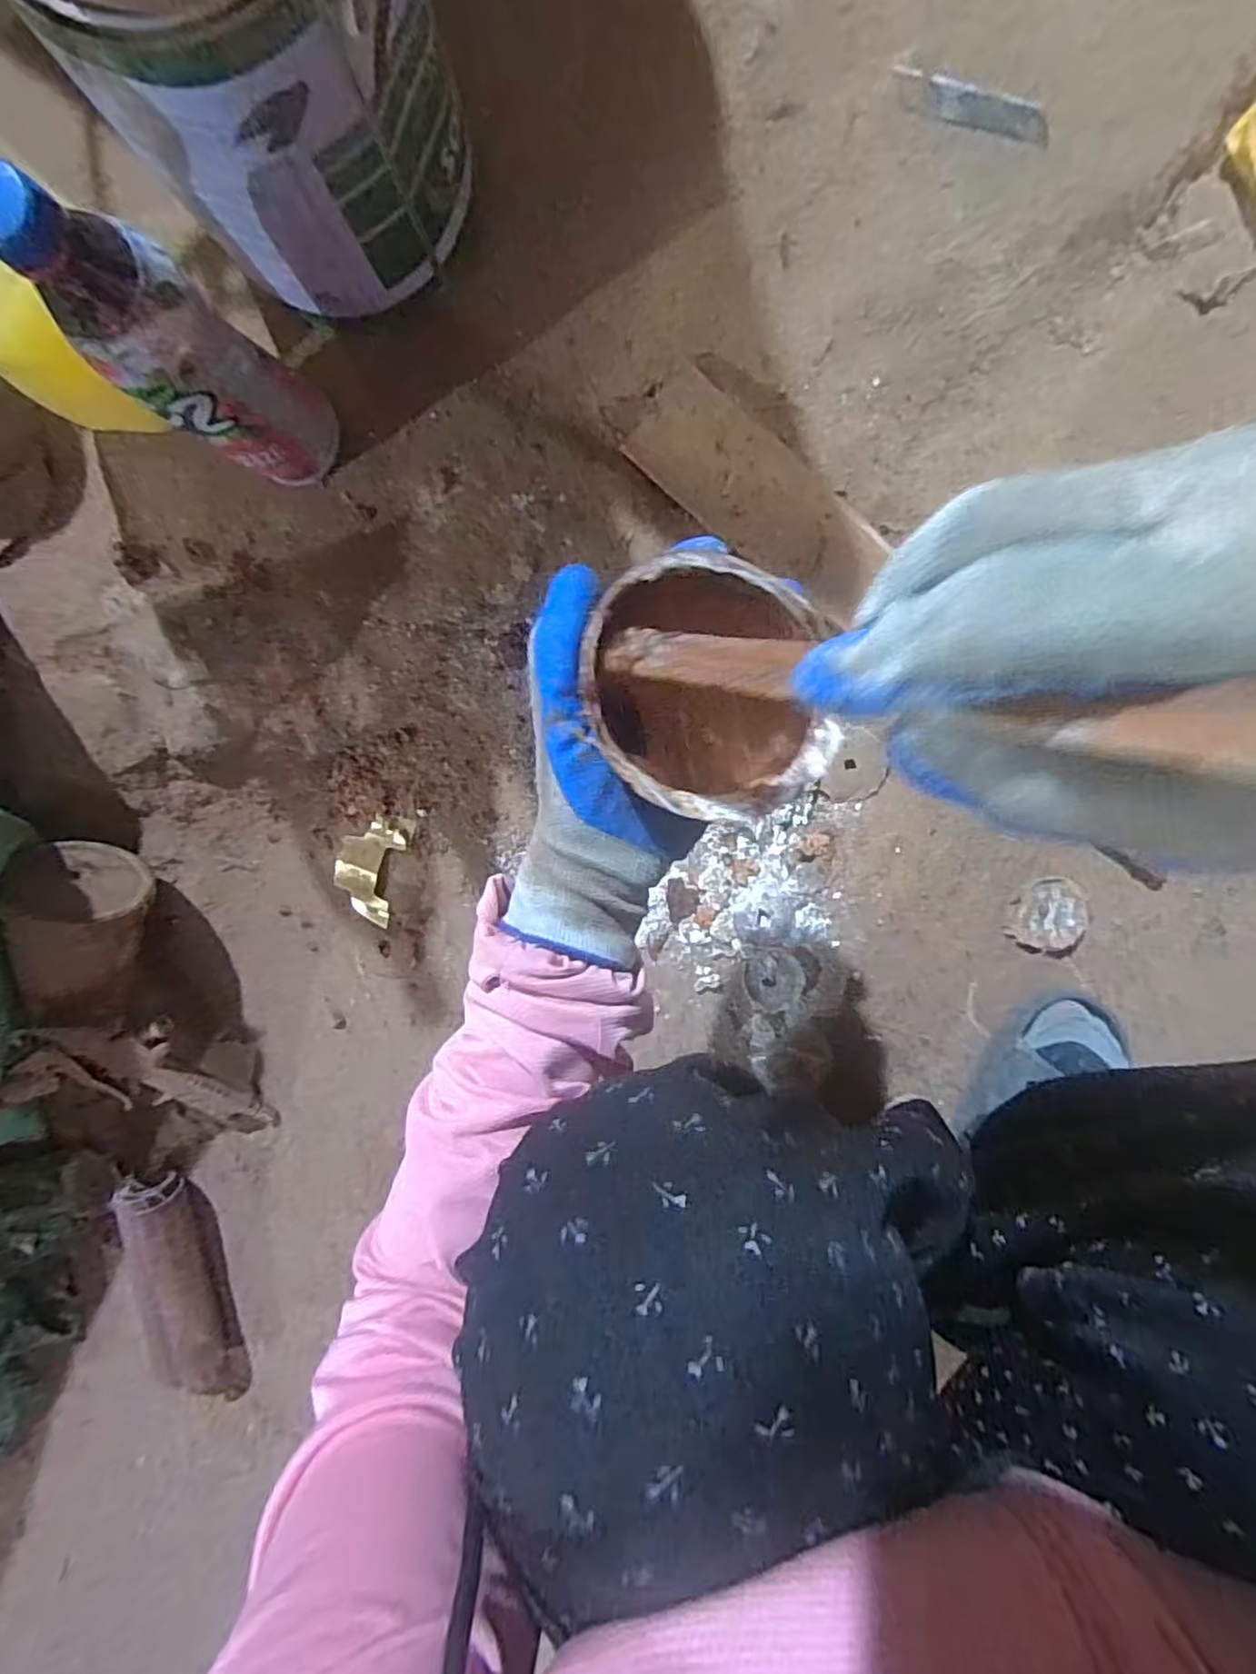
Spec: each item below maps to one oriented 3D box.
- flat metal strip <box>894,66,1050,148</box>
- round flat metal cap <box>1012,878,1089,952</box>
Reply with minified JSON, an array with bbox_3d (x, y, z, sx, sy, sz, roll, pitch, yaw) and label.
[{"bbox_3d":[0.219,-0.462,0.440,0.102,0.004,0.019,10,114,-4],"label":"flat metal strip"},{"bbox_3d":[0.323,0.060,0.527,0.052,0.007,0.054,0,96,1],"label":"round flat metal cap"}]

